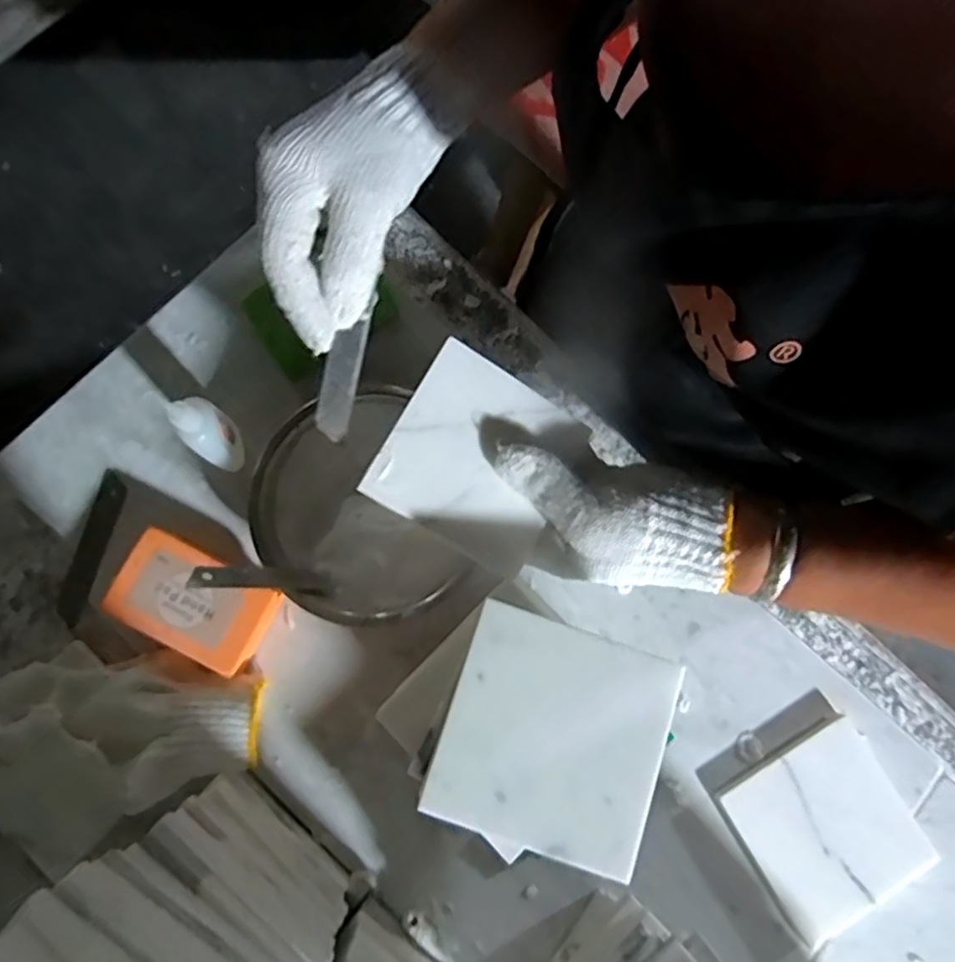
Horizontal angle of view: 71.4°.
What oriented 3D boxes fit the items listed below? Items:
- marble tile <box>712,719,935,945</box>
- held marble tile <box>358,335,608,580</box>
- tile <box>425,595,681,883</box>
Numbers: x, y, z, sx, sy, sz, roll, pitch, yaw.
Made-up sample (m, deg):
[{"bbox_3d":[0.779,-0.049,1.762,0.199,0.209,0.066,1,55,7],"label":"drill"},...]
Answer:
[{"bbox_3d":[0.222,0.219,0.421,0.103,0.012,0.103,-28,78,-7],"label":"marble tile"},{"bbox_3d":[0.004,-0.012,0.373,0.106,0.011,0.099,32,78,-11],"label":"held marble tile"},{"bbox_3d":[0.036,0.119,0.311,0.100,0.006,0.100,19,77,4],"label":"tile"}]

